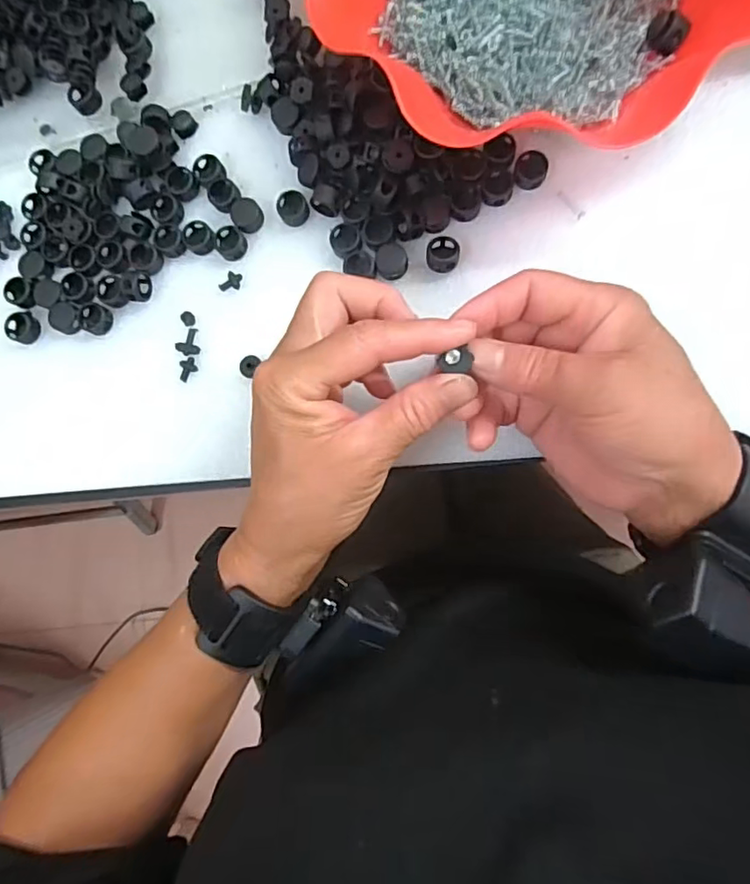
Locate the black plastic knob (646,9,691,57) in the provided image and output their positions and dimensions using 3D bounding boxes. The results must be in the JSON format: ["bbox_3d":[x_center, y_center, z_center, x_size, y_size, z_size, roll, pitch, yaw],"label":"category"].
[{"bbox_3d":[0.144,-0.202,0.280,0.018,0.013,0.012,25,89,10],"label":"black plastic knob"}]

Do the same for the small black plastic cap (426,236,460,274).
[{"bbox_3d":[0.036,-0.099,0.300,0.017,0.009,0.019,6,86,9],"label":"small black plastic cap"}]

